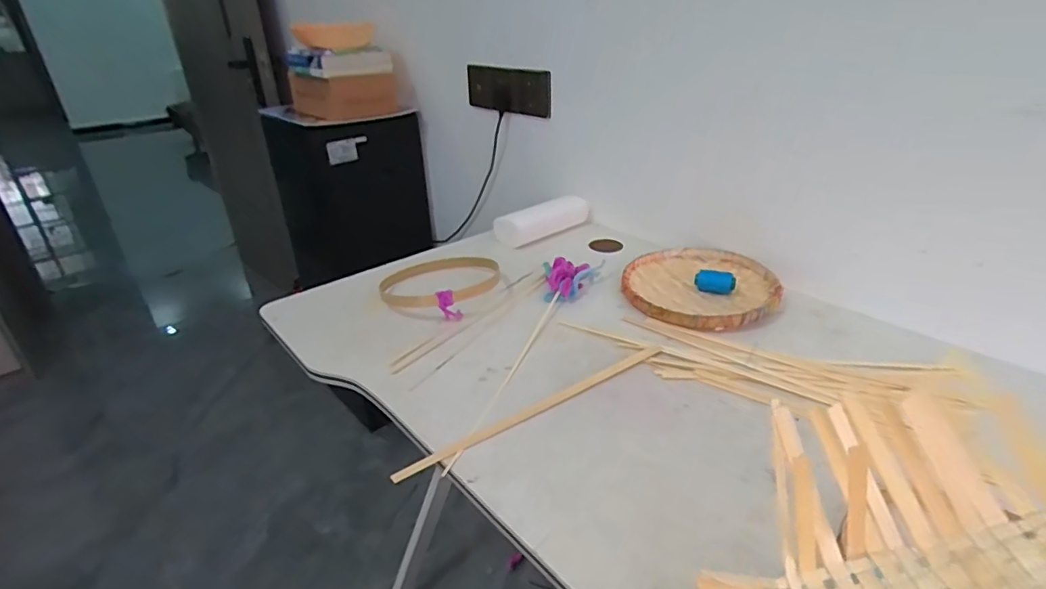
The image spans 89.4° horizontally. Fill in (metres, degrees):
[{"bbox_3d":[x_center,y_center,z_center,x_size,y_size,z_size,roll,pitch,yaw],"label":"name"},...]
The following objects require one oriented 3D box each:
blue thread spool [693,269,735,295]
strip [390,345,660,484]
[{"bbox_3d":[0.276,-0.016,0.760,0.055,0.025,0.031,11,38,12],"label":"blue thread spool"},{"bbox_3d":[0.022,0.116,0.560,0.334,0.007,0.019,-20,40,-30],"label":"strip"}]

